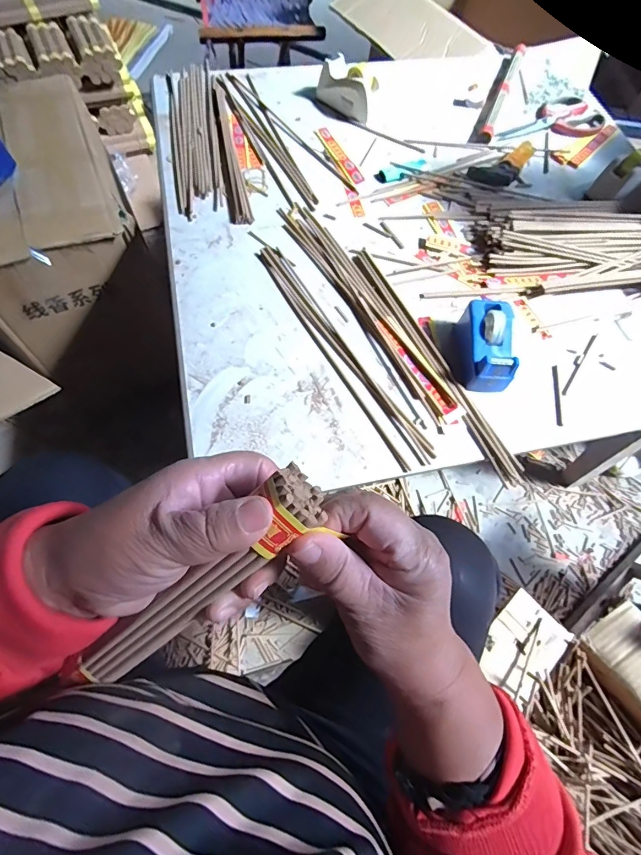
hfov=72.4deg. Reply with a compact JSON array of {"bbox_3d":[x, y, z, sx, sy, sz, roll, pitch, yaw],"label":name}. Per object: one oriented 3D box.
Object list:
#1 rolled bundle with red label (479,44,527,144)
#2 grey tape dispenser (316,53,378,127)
[{"bbox_3d":[0.331,-0.604,0.781,0.020,0.018,0.311,21,65,8],"label":"rolled bundle with red label"},{"bbox_3d":[0.047,-0.566,0.730,0.109,0.059,0.052,39,69,16],"label":"grey tape dispenser"}]

